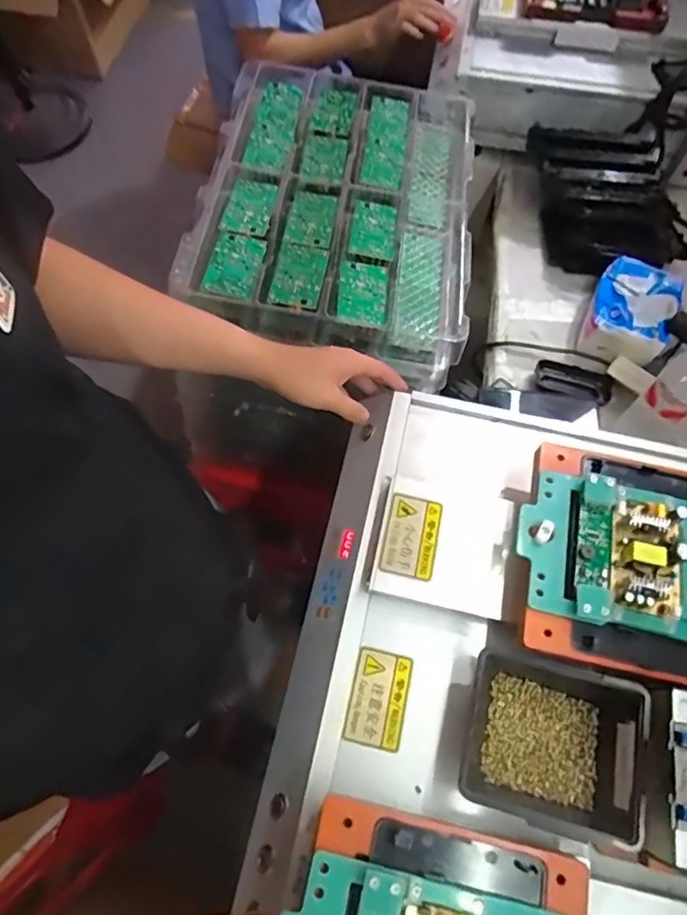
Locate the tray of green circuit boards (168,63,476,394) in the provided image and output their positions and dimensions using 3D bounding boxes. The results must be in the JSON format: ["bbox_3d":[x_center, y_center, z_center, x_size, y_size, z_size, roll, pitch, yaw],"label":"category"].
[{"bbox_3d":[-0.002,-0.363,0.786,0.361,0.061,0.548,12,63,-9],"label":"tray of green circuit boards"}]

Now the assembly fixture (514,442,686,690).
[{"bbox_3d":[0.268,0.088,0.506,0.206,0.039,0.203,15,65,8],"label":"assembly fixture"}]

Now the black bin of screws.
[{"bbox_3d":[0.175,0.242,0.478,0.144,0.056,0.124,13,65,7],"label":"black bin of screws"}]

